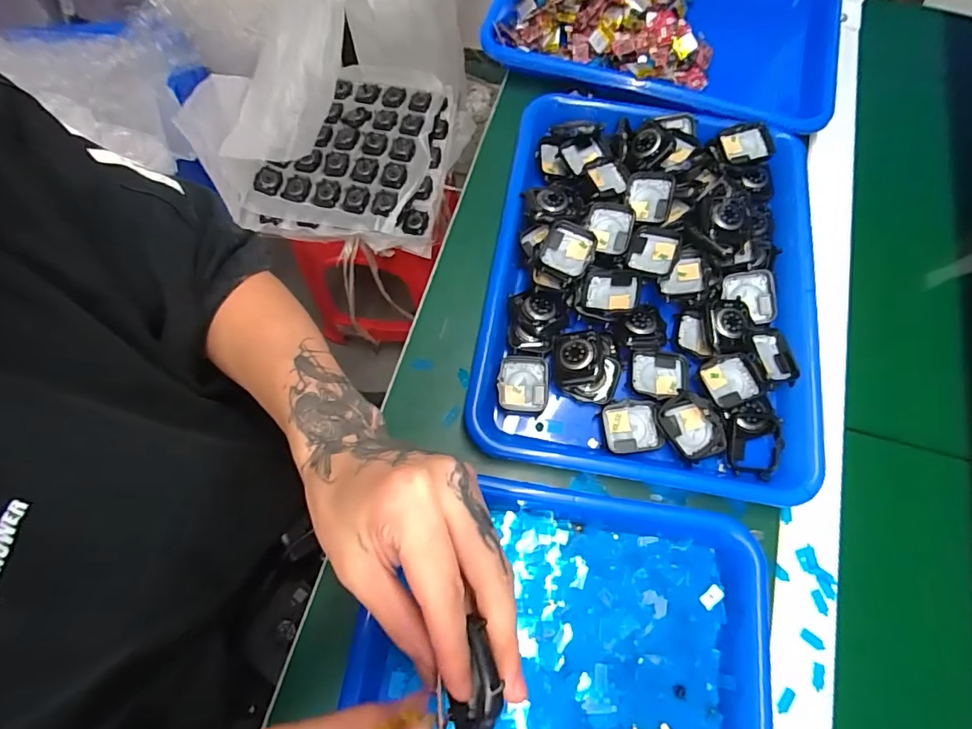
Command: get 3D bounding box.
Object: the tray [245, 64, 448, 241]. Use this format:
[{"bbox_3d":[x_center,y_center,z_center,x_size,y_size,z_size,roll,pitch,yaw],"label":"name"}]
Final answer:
[{"bbox_3d":[-0.220,-0.374,0.832,0.298,0.037,0.356,5,69,2],"label":"tray"}]

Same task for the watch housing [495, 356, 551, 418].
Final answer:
[{"bbox_3d":[0.029,0.016,0.365,0.038,0.012,0.045,5,69,2],"label":"watch housing"}]

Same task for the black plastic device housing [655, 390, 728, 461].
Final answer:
[{"bbox_3d":[0.149,0.045,0.349,0.039,0.012,0.047,-27,71,-9],"label":"black plastic device housing"}]

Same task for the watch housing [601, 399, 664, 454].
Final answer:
[{"bbox_3d":[0.107,0.045,0.351,0.040,0.011,0.037,-8,69,-3],"label":"watch housing"}]

